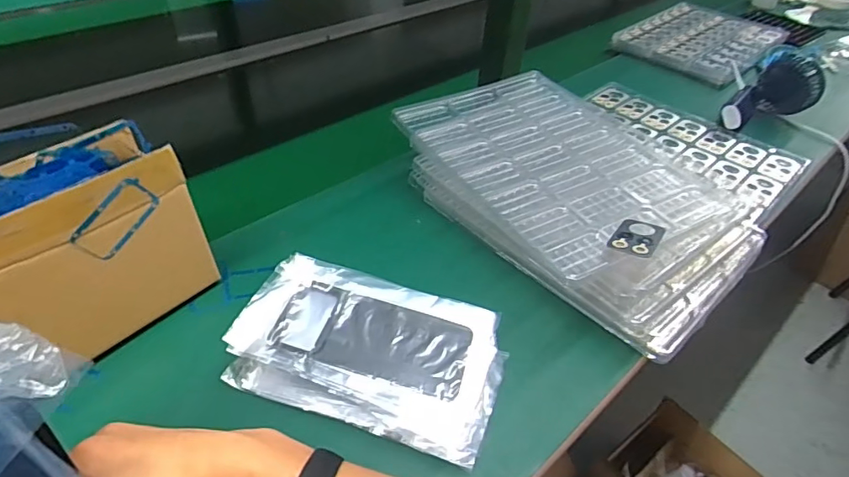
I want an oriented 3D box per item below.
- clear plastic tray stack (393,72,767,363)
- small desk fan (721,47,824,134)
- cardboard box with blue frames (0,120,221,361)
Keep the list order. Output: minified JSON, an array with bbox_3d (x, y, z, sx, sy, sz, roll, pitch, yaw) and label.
[{"bbox_3d":[0.162,-0.052,0.571,0.258,0.083,0.378,-22,48,-26],"label":"clear plastic tray stack"},{"bbox_3d":[0.512,-0.207,0.741,0.098,0.076,0.187,31,49,27],"label":"small desk fan"},{"bbox_3d":[-0.288,0.015,0.416,0.085,0.152,0.184,31,49,27],"label":"cardboard box with blue frames"}]

